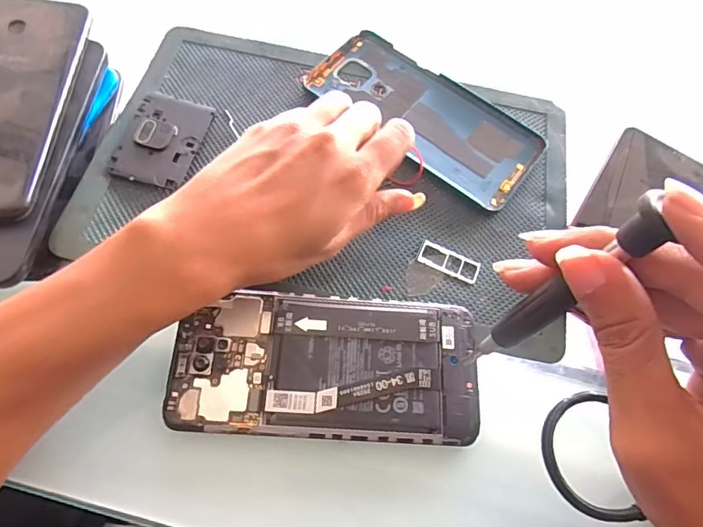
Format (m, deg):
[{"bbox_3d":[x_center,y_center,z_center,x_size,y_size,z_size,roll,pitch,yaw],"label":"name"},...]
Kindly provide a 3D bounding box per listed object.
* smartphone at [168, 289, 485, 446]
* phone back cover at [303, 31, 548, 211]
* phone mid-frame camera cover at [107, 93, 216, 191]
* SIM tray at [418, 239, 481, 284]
[{"bbox_3d":[-0.012,0.053,0.246,0.155,0.010,0.074,5,65,-3],"label":"smartphone"},{"bbox_3d":[0.053,-0.105,0.323,0.157,0.007,0.079,41,70,13],"label":"phone back cover"},{"bbox_3d":[-0.119,-0.080,0.293,0.044,0.007,0.066,12,65,0],"label":"phone mid-frame camera cover"},{"bbox_3d":[0.059,-0.001,0.280,0.037,0.004,0.015,25,66,6],"label":"SIM tray"}]

